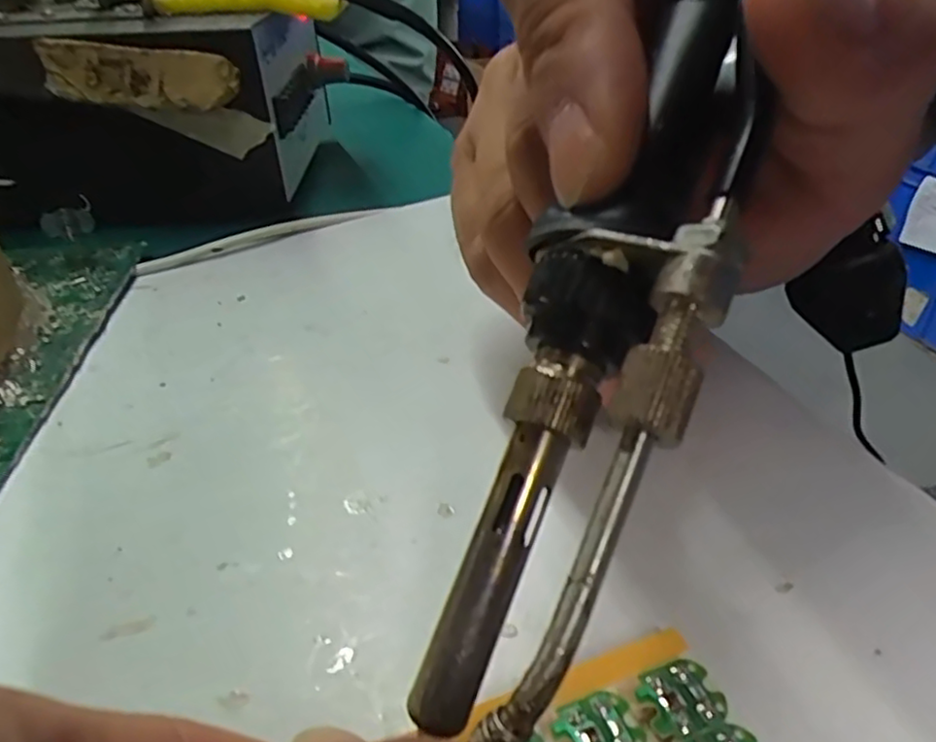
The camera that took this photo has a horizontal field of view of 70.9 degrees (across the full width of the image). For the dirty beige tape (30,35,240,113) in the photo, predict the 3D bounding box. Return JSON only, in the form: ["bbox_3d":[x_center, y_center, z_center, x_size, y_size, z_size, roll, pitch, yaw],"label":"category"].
[{"bbox_3d":[-0.105,-0.095,0.212,0.057,0.021,0.004,-4,36,-3],"label":"dirty beige tape"}]

